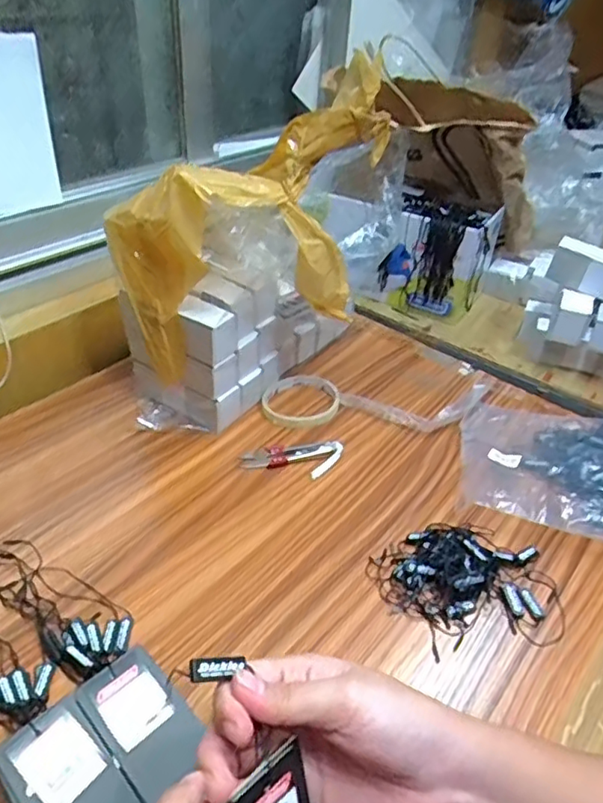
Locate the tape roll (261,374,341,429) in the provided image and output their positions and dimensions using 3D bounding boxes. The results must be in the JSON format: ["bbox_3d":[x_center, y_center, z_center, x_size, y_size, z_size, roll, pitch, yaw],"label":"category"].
[{"bbox_3d":[0.000,-0.002,0.663,0.083,0.011,0.087,3,38,-2],"label":"tape roll"}]

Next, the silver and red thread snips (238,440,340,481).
[{"bbox_3d":[-0.009,0.058,0.599,0.102,0.009,0.043,-1,38,-7],"label":"silver and red thread snips"}]

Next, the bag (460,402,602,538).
[{"bbox_3d":[0.285,0.067,0.586,0.239,0.045,0.188,14,39,12],"label":"bag"}]

